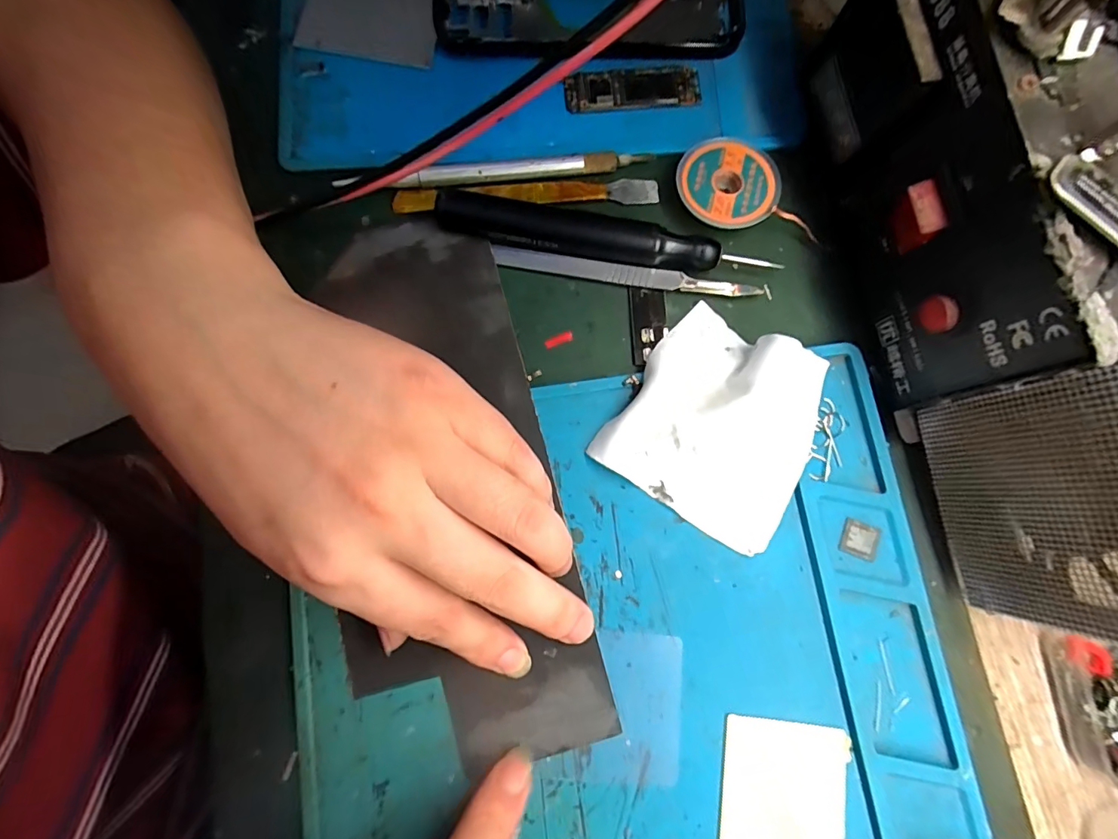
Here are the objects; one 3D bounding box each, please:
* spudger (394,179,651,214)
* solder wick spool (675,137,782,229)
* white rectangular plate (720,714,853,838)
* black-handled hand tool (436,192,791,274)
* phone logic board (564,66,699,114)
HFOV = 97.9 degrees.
[{"bbox_3d":[-0.014,-0.101,0.221,0.119,0.007,0.012,-4,79,-1],"label":"spudger"},{"bbox_3d":[0.075,-0.105,0.216,0.044,0.010,0.040,0,79,0],"label":"solder wick spool"},{"bbox_3d":[0.082,0.155,0.178,0.046,0.004,0.080,7,79,1],"label":"white rectangular plate"},{"bbox_3d":[0.018,-0.078,0.211,0.142,0.014,0.016,10,79,2],"label":"black-handled hand tool"},{"bbox_3d":[0.034,-0.153,0.223,0.063,0.006,0.019,-6,79,-1],"label":"phone logic board"}]

